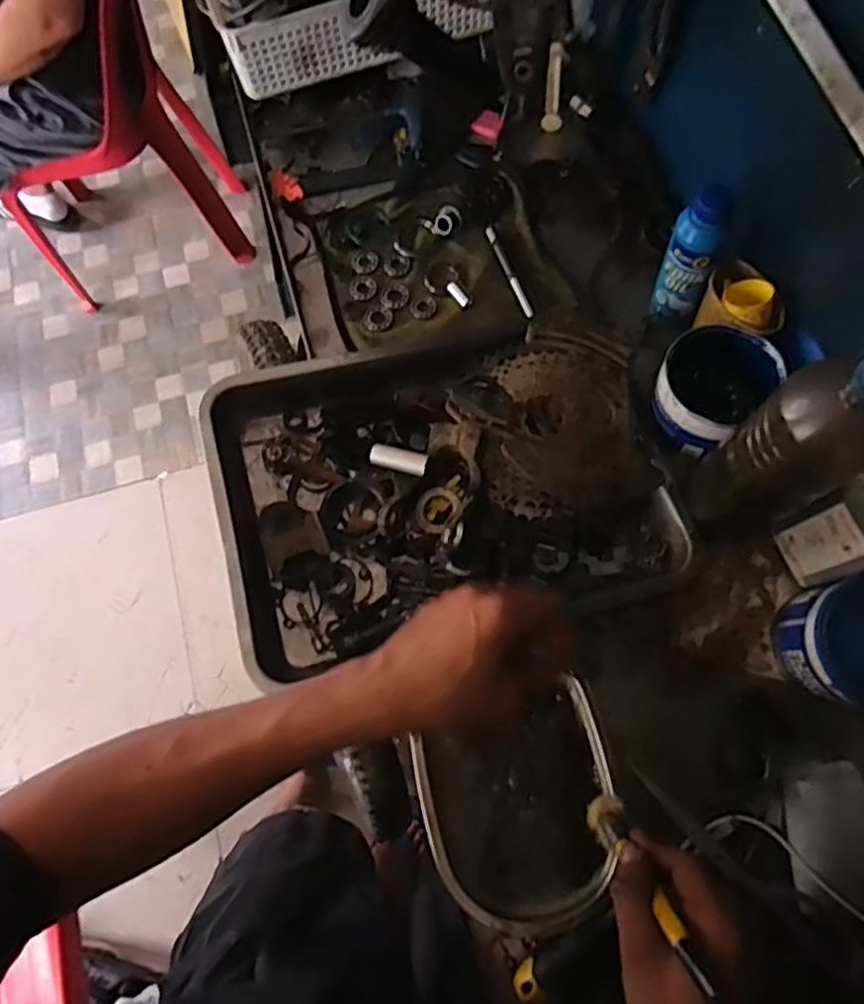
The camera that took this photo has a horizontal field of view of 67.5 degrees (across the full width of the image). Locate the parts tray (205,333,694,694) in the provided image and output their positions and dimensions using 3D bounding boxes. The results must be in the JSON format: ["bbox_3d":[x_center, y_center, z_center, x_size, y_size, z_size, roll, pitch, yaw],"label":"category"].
[{"bbox_3d":[0.010,-0.025,0.572,0.384,0.089,0.292,-15,71,-4],"label":"parts tray"}]

